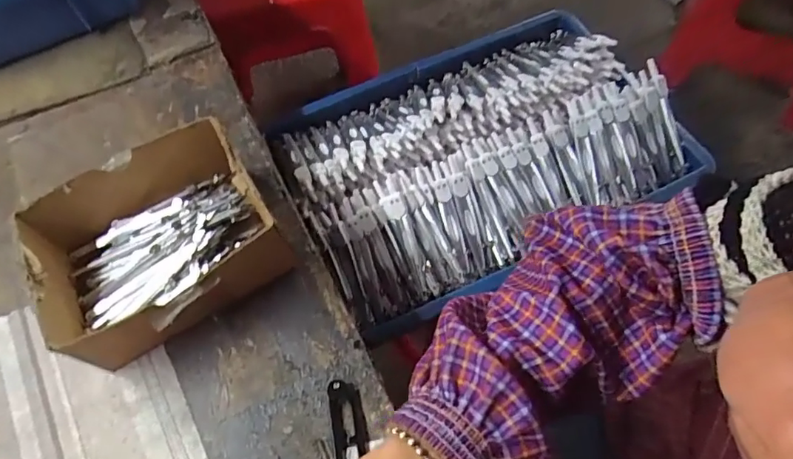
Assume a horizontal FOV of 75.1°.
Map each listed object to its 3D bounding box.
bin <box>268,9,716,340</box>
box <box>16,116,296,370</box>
[{"bbox_3d":[0.094,-0.094,0.570,0.419,0.092,0.295,-24,63,-10],"label":"bin"},{"bbox_3d":[-0.176,0.013,0.392,0.161,0.075,0.135,-31,63,-15],"label":"box"}]

